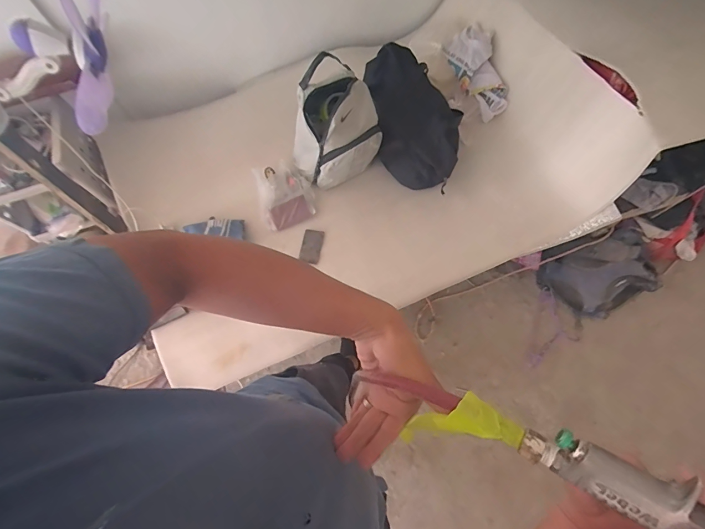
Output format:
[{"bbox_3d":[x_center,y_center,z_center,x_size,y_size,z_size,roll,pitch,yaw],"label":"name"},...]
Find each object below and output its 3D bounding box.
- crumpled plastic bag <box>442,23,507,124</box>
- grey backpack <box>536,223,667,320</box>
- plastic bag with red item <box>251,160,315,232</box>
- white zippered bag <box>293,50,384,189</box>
[{"bbox_3d":[0.421,-0.645,1.173,0.143,0.074,0.321,-24,93,-6],"label":"crumpled plastic bag"},{"bbox_3d":[0.945,0.048,1.352,0.313,0.222,0.261,-21,70,-5],"label":"grey backpack"},{"bbox_3d":[-0.219,-0.234,1.148,0.171,0.063,0.230,-18,70,-4],"label":"plastic bag with red item"},{"bbox_3d":[-0.060,-0.391,1.033,0.220,0.366,0.186,-36,72,-10],"label":"white zippered bag"}]

